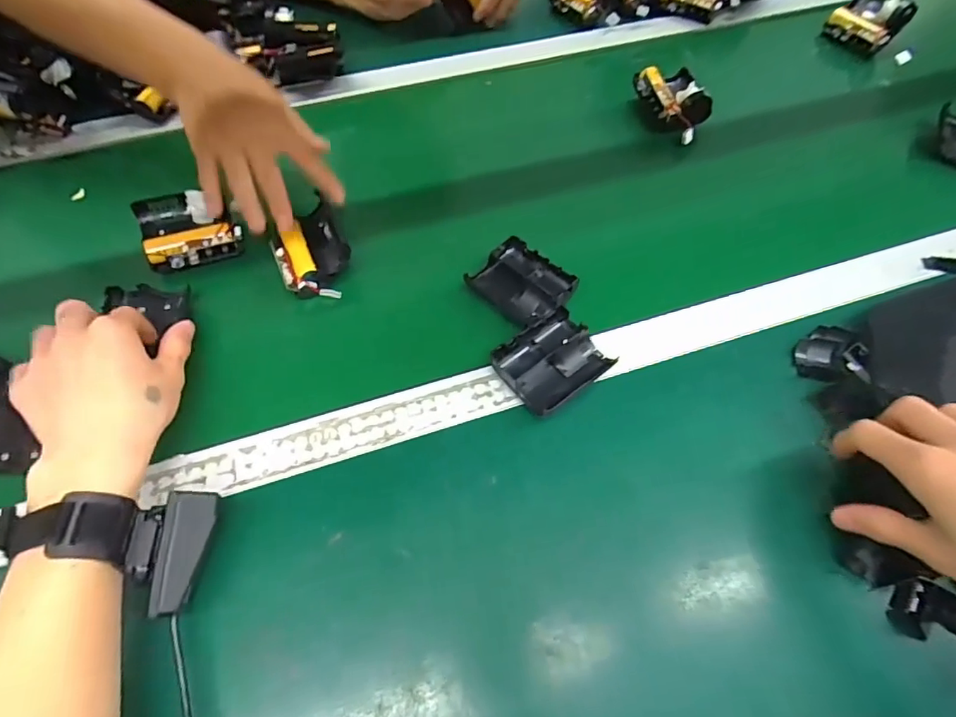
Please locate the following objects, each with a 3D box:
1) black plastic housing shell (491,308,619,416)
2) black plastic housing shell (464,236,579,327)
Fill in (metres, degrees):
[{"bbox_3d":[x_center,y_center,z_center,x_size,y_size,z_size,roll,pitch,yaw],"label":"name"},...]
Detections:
[{"bbox_3d":[0.059,0.004,0.409,0.077,0.021,0.063,-33,66,-19],"label":"black plastic housing shell"},{"bbox_3d":[0.040,-0.066,0.454,0.082,0.025,0.063,37,66,18],"label":"black plastic housing shell"}]

